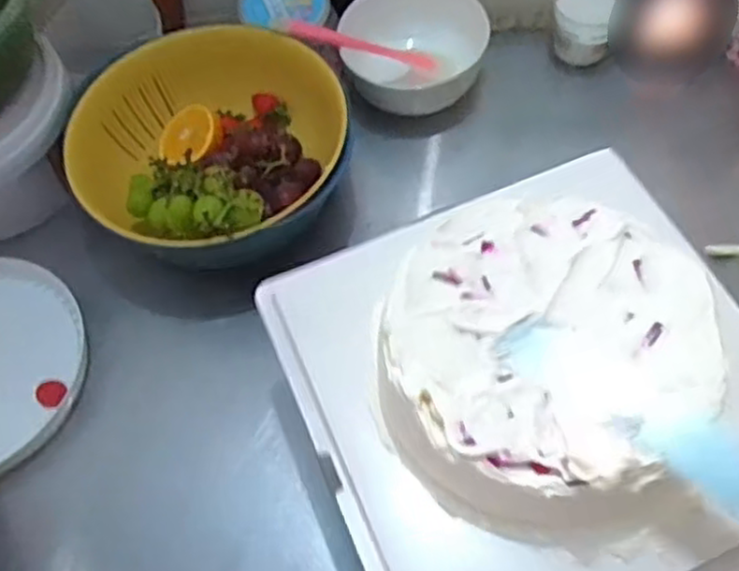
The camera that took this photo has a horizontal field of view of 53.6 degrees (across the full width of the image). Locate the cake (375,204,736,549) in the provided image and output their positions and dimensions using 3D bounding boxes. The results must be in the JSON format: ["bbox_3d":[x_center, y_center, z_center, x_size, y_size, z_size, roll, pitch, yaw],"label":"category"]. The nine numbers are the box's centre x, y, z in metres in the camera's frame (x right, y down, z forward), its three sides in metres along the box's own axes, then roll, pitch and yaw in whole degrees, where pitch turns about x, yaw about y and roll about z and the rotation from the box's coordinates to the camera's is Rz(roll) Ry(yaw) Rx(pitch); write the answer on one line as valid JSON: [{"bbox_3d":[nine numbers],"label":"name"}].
[{"bbox_3d":[0.098,0.042,0.419,0.183,0.073,0.187,6,61,7],"label":"cake"}]

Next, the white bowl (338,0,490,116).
[{"bbox_3d":[0.048,-0.241,0.750,0.144,0.060,0.141,-2,60,3],"label":"white bowl"}]

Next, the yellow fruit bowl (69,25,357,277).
[{"bbox_3d":[-0.142,-0.125,0.683,0.227,0.112,0.240,-2,60,3],"label":"yellow fruit bowl"}]

